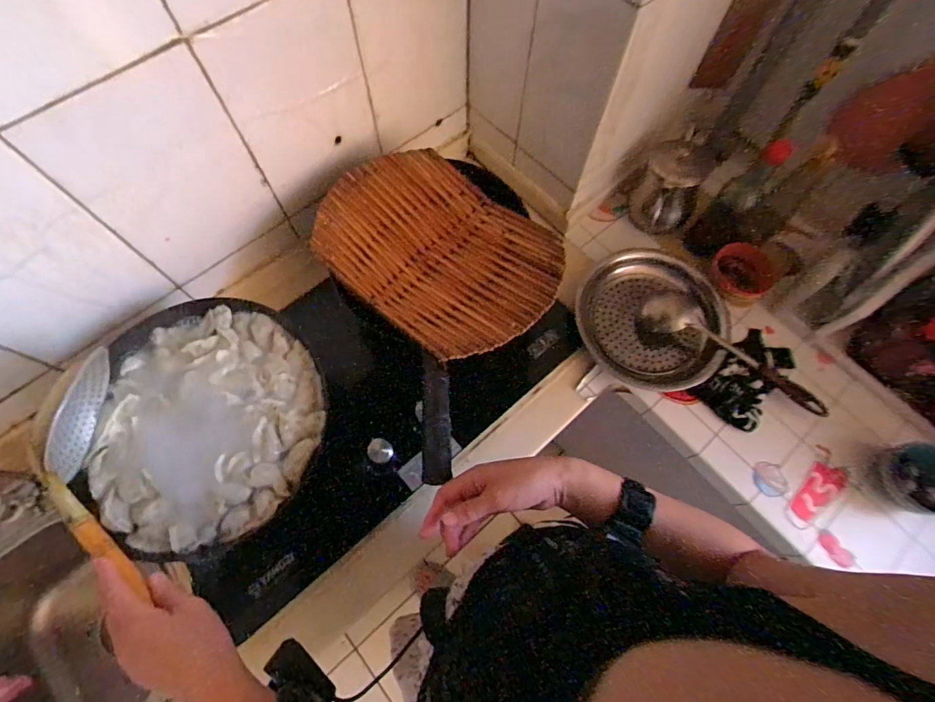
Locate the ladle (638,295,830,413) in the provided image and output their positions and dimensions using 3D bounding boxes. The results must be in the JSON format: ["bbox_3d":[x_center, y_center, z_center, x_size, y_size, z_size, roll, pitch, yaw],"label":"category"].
[{"bbox_3d":[0.445,0.005,0.753,0.314,0.032,0.073,40,74,13],"label":"ladle"}]

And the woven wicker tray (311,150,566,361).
[{"bbox_3d":[-0.043,-0.151,0.673,0.356,0.051,0.256,41,74,13],"label":"woven wicker tray"}]

